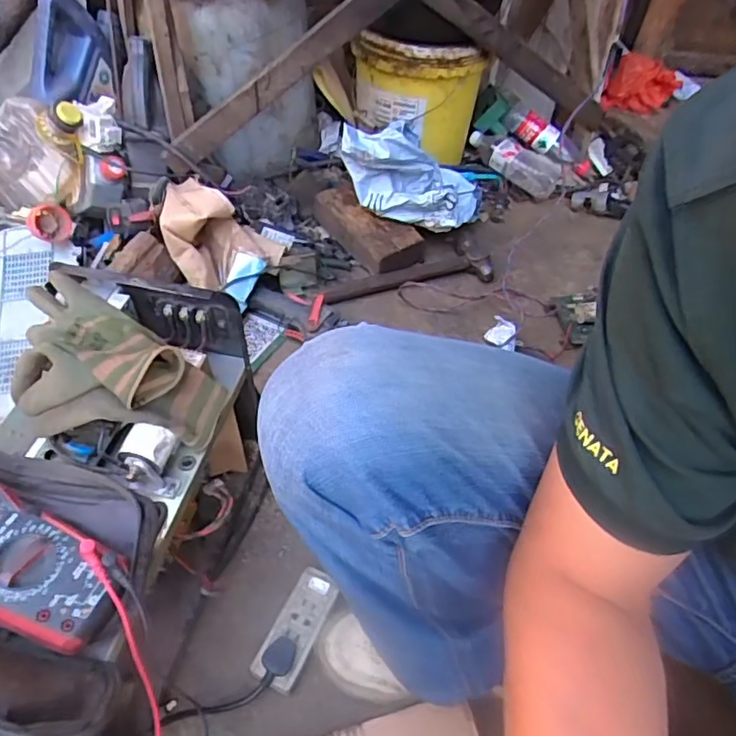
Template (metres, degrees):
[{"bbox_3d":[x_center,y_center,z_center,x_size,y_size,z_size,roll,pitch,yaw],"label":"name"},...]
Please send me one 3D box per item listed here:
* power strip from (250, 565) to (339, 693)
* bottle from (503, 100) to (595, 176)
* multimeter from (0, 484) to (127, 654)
[{"bbox_3d":[-0.082,0.304,0.664,0.052,0.047,0.128,22,50,15],"label":"power strip"},{"bbox_3d":[0.416,-0.515,1.296,0.229,0.054,0.071,28,46,-14],"label":"bottle"},{"bbox_3d":[-0.285,0.145,0.441,0.191,0.045,0.089,28,50,1],"label":"multimeter"}]

